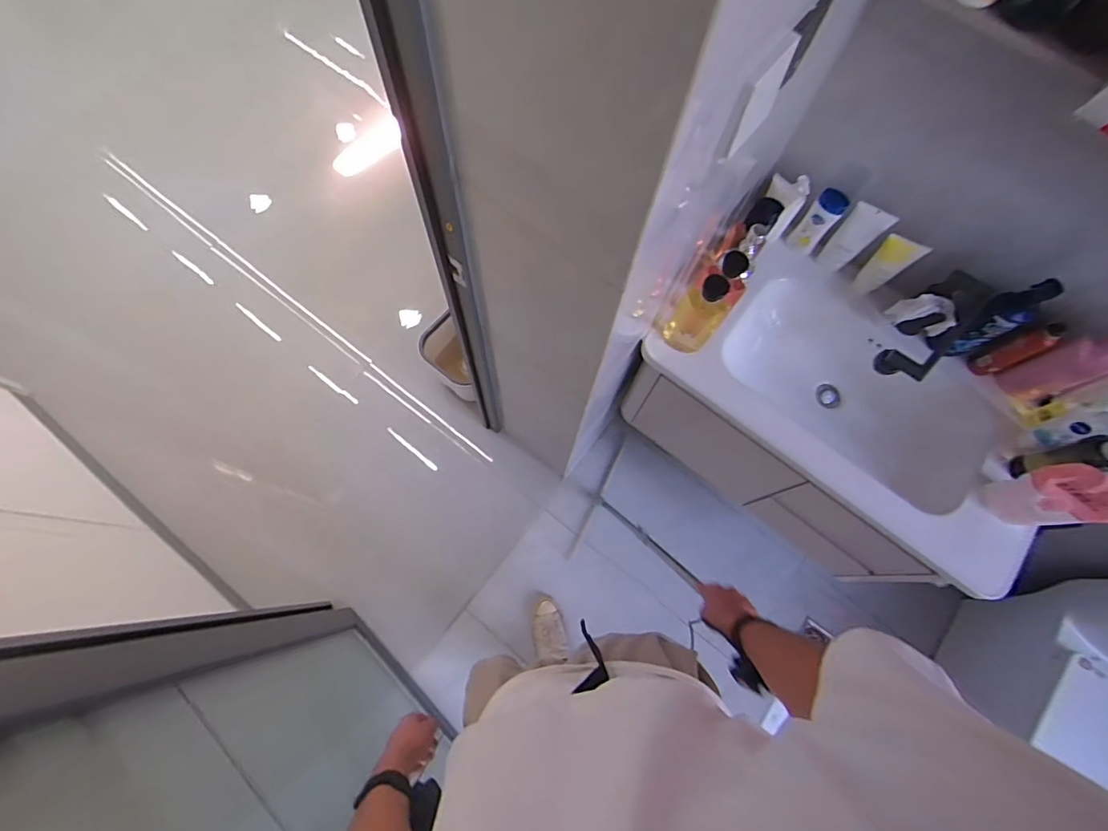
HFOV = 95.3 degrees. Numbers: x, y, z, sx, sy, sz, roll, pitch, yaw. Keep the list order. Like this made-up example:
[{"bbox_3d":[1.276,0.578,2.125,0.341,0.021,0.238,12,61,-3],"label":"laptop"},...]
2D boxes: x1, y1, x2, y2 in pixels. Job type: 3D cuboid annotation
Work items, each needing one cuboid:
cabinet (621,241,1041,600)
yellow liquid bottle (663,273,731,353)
[{"bbox_3d":[0.665,-0.006,1.316,0.832,0.461,0.504,37,74,9],"label":"cabinet"},{"bbox_3d":[0.280,-0.199,0.981,0.087,0.233,0.060,17,72,3],"label":"yellow liquid bottle"}]

